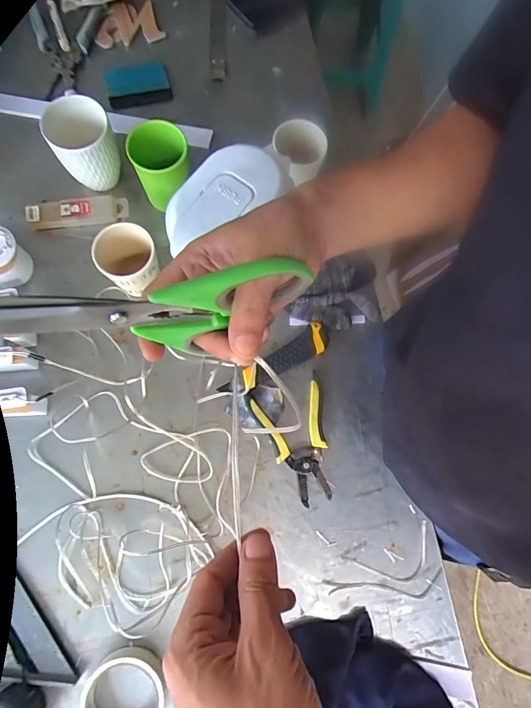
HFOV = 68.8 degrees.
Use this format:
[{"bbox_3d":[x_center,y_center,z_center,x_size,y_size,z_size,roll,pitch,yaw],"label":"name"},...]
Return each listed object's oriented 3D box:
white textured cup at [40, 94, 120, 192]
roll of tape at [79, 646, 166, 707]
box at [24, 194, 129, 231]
[{"bbox_3d":[-0.234,-0.267,0.512,0.075,0.099,0.073,1,78,-5],"label":"white textured cup"},{"bbox_3d":[-0.157,0.383,0.431,0.088,0.021,0.099,4,77,-5],"label":"roll of tape"},{"bbox_3d":[-0.270,-0.202,0.554,0.136,0.025,0.036,-8,79,-7],"label":"box"}]

